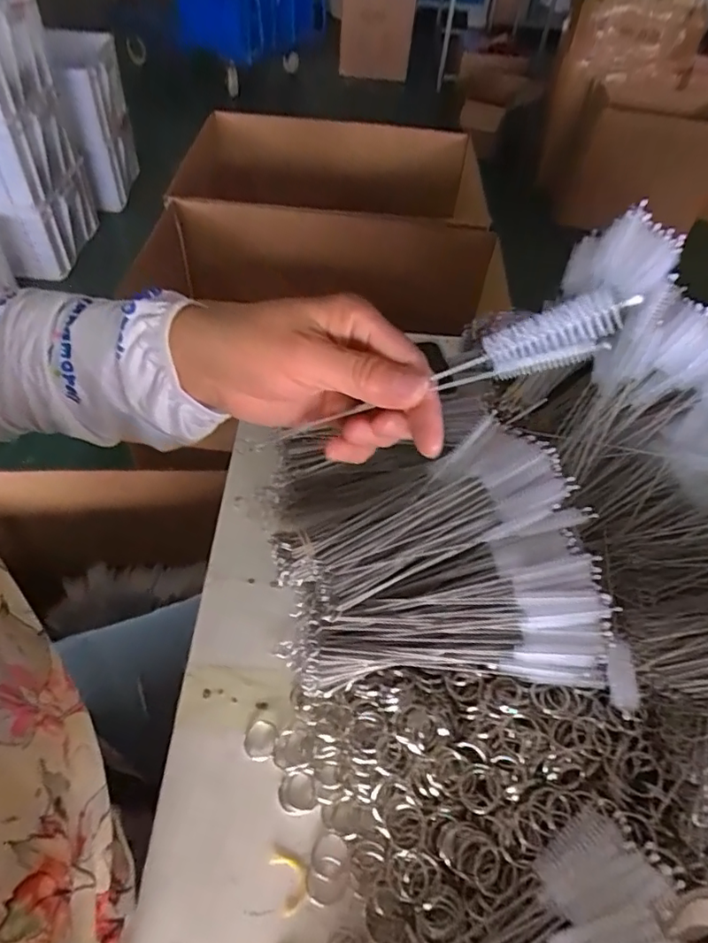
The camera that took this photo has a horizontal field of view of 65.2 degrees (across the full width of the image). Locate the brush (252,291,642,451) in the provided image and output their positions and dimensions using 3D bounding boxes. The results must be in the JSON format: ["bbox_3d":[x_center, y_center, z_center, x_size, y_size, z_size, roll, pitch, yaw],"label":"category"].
[{"bbox_3d":[0.038,-0.039,0.247,0.022,0.166,0.019,54,54,-17],"label":"brush"}]

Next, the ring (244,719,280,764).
[{"bbox_3d":[-0.065,0.187,0.385,0.023,0.005,0.026,11,56,15],"label":"ring"}]

